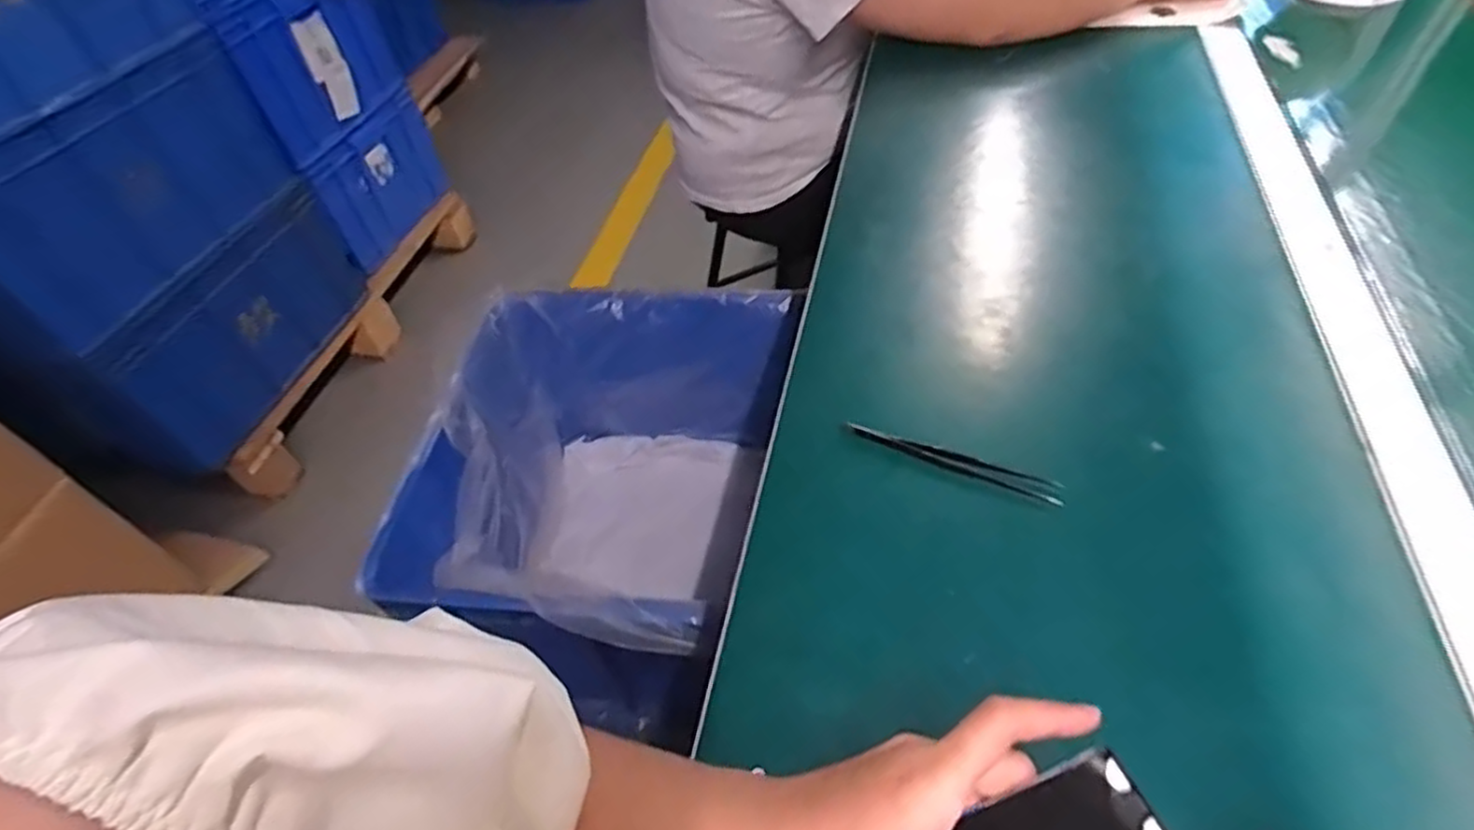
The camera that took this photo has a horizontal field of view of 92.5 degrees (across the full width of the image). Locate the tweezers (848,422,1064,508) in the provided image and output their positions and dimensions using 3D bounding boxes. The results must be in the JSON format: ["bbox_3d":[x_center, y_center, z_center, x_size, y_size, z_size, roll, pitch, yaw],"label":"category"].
[{"bbox_3d":[0.134,0.027,0.437,0.128,0.007,0.016,22,56,23],"label":"tweezers"}]

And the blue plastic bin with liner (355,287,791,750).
[{"bbox_3d":[-0.155,0.090,0.836,0.334,0.283,0.419,8,52,13],"label":"blue plastic bin with liner"}]

